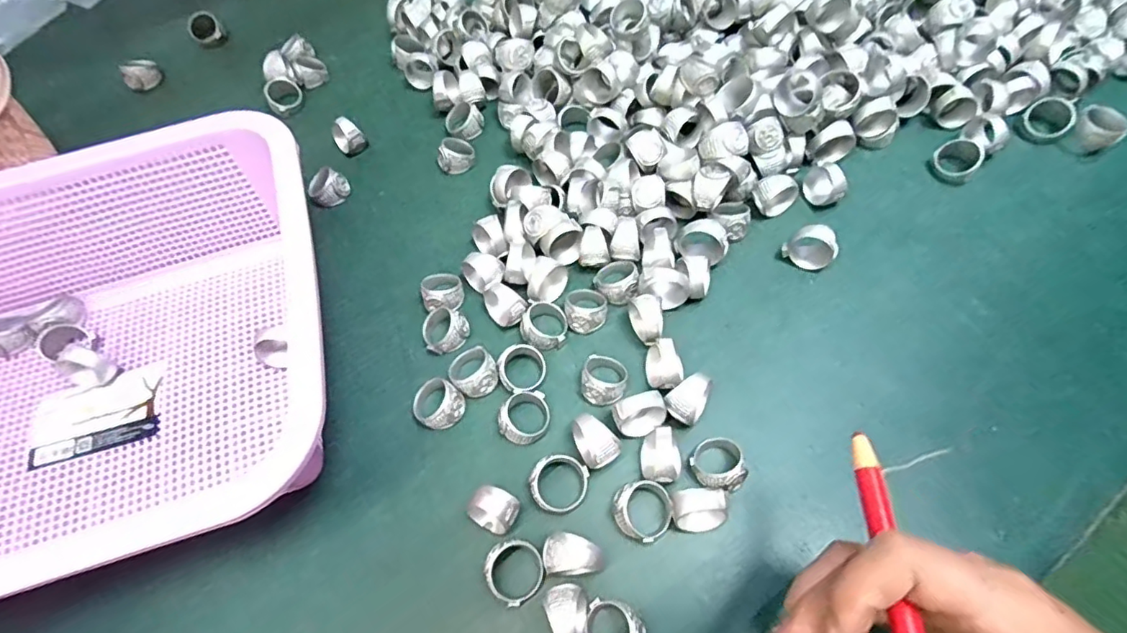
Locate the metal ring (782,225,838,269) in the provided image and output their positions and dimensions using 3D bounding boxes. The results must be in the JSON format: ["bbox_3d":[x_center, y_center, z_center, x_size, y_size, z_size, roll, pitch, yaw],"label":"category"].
[{"bbox_3d":[0.141,-0.039,0.317,0.027,0.023,0.015,27,67,17],"label":"metal ring"}]

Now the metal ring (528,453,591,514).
[{"bbox_3d":[-0.001,0.080,0.269,0.026,0.016,0.028,-2,62,3],"label":"metal ring"}]

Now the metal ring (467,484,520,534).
[{"bbox_3d":[-0.033,0.090,0.263,0.024,0.021,0.020,21,66,14],"label":"metal ring"}]

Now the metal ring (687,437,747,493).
[{"bbox_3d":[0.075,0.072,0.267,0.027,0.016,0.026,-2,62,3],"label":"metal ring"}]

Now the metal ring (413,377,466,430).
[{"bbox_3d":[-0.066,0.047,0.294,0.026,0.015,0.024,-2,62,3],"label":"metal ring"}]

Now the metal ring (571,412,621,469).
[{"bbox_3d":[0.015,0.062,0.273,0.019,0.022,0.025,-32,65,-13],"label":"metal ring"}]

